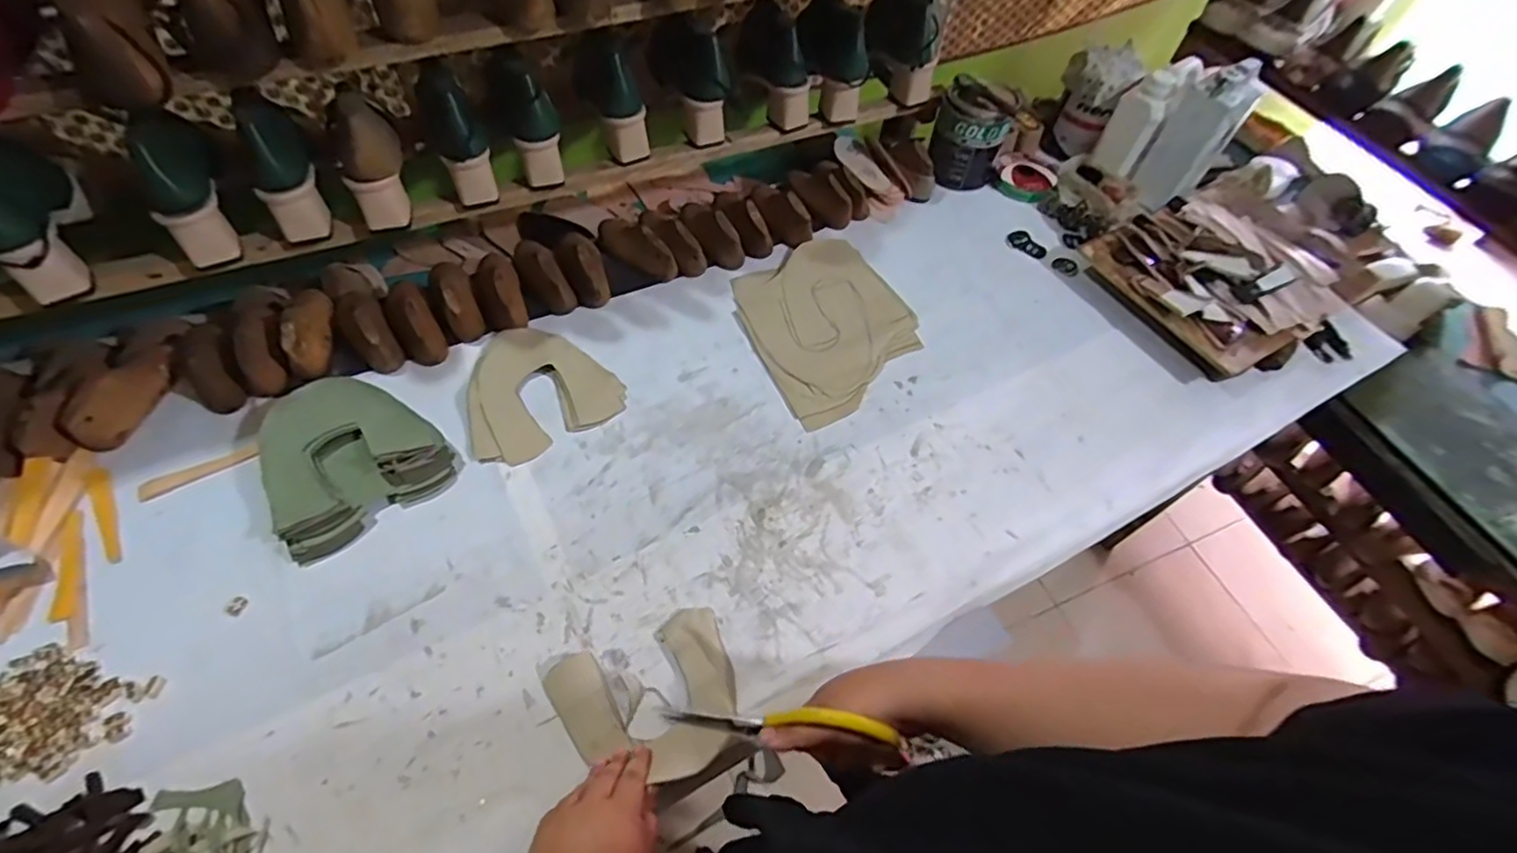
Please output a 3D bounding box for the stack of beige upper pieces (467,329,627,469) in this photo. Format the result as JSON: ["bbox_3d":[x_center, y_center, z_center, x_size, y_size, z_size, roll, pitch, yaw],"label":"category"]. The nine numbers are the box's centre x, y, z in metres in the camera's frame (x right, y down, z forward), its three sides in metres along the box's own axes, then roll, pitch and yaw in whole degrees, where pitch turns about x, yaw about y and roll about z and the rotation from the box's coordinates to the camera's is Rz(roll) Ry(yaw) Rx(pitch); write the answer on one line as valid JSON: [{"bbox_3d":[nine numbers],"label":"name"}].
[{"bbox_3d":[-0.265,-0.048,0.759,0.170,0.022,0.163,-30,63,-22],"label":"stack of beige upper pieces"}]

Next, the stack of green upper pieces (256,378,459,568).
[{"bbox_3d":[-0.437,0.024,0.682,0.169,0.045,0.183,-33,65,-23],"label":"stack of green upper pieces"}]

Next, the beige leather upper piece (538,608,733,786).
[{"bbox_3d":[-0.097,0.242,0.569,0.161,0.053,0.139,-18,59,-15],"label":"beige leather upper piece"}]

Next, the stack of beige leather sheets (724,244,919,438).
[{"bbox_3d":[0.094,-0.137,0.847,0.216,0.020,0.256,-22,61,-18],"label":"stack of beige leather sheets"}]

